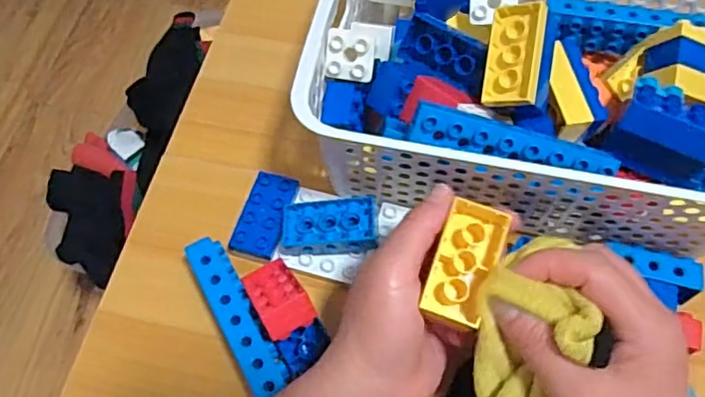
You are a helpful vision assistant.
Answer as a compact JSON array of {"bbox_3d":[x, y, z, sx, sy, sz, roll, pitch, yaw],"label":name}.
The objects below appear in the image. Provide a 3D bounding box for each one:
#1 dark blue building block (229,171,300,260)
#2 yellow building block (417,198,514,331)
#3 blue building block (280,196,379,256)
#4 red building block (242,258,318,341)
[{"bbox_3d":[-0.063,0.011,0.435,0.033,0.012,0.060,14,62,7],"label":"dark blue building block"},{"bbox_3d":[0.061,0.033,0.324,0.031,0.019,0.066,18,74,9],"label":"yellow building block"},{"bbox_3d":[-0.016,0.020,0.419,0.064,0.026,0.035,1,61,0],"label":"blue building block"},{"bbox_3d":[-0.049,0.063,0.393,0.031,0.020,0.063,-25,33,-14],"label":"red building block"}]

